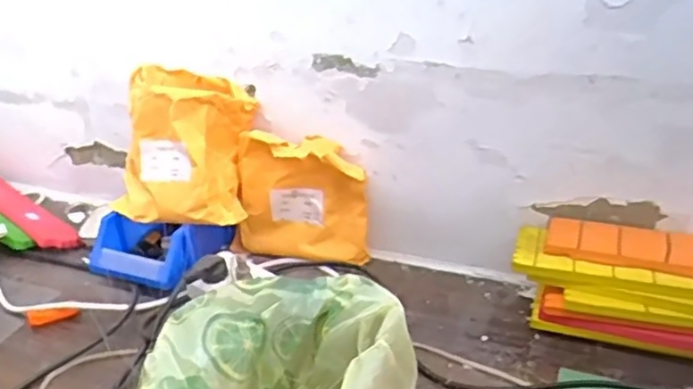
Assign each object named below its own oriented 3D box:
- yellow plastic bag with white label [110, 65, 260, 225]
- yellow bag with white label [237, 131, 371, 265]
[{"bbox_3d":[-0.201,-0.061,0.810,0.170,0.189,0.085,5,7,17],"label":"yellow plastic bag with white label"},{"bbox_3d":[-0.057,0.005,0.805,0.166,0.163,0.047,5,25,14],"label":"yellow bag with white label"}]

